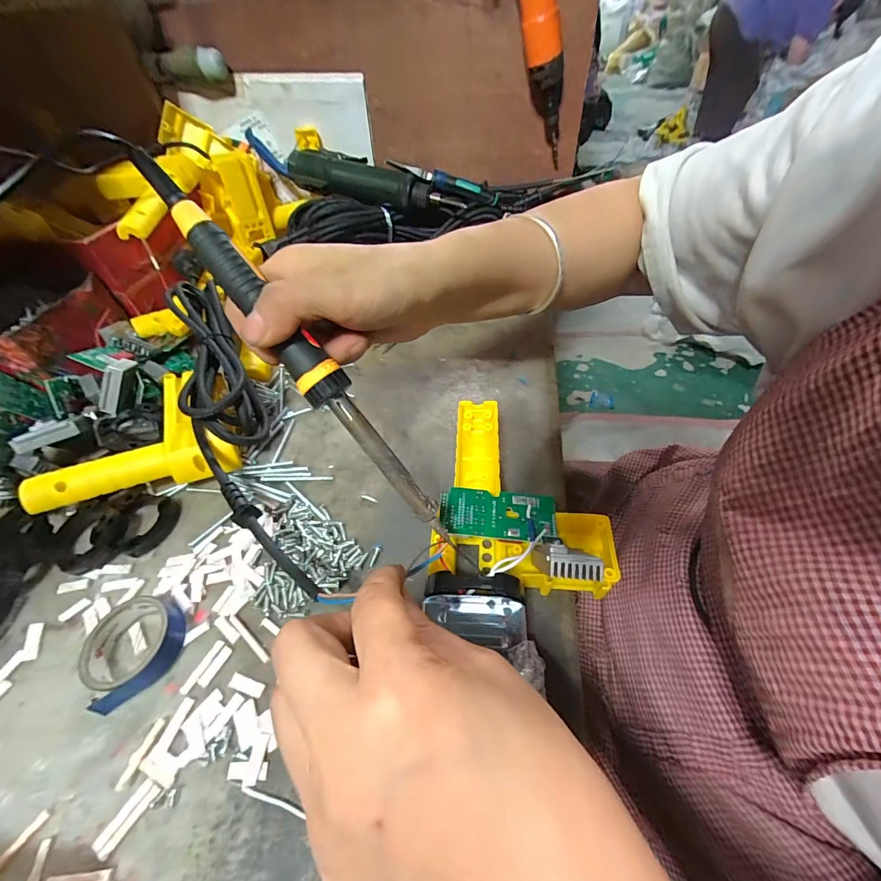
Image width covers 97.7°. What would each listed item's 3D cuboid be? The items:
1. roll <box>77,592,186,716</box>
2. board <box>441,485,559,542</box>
[{"bbox_3d":[-0.193,0.129,0.244,0.054,0.018,0.053,-2,50,3],"label":"roll"},{"bbox_3d":[0.038,0.049,0.257,0.076,0.004,0.033,6,59,0],"label":"board"}]

